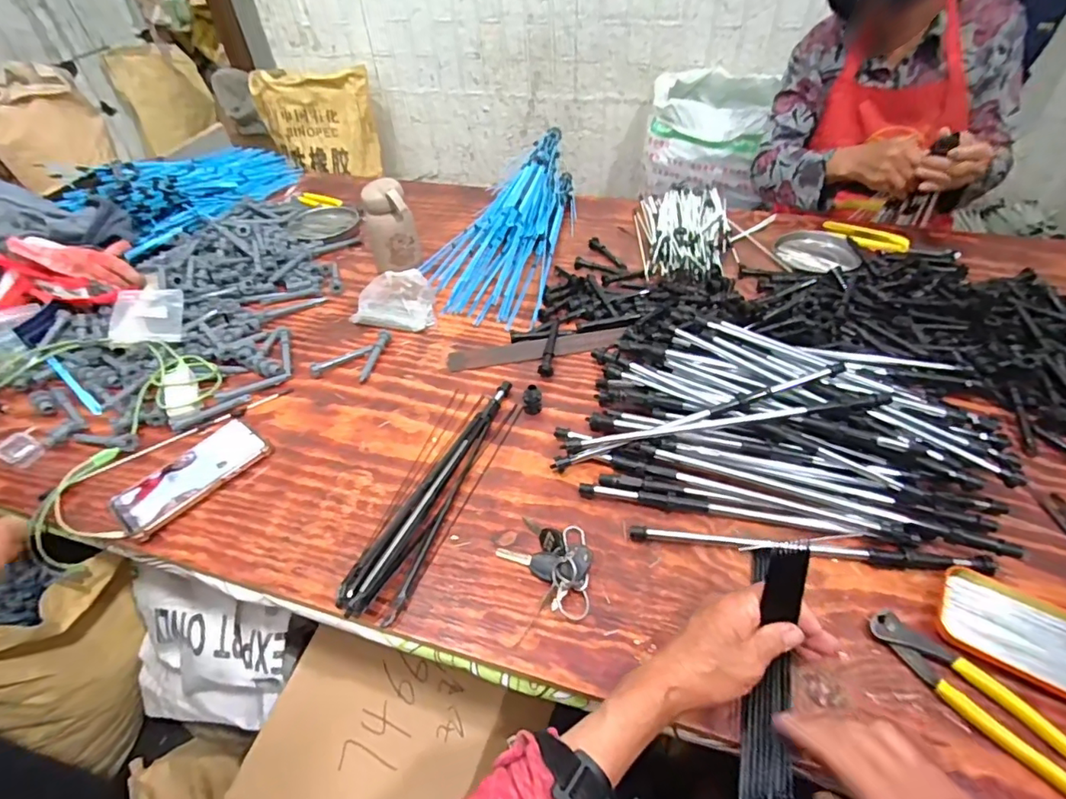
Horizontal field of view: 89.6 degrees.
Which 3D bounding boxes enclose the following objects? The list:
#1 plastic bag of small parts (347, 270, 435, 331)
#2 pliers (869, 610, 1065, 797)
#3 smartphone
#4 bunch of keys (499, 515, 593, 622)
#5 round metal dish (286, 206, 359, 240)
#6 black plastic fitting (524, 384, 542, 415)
[{"bbox_3d":[-0.209,-0.152,0.812,0.127,0.061,0.077,10,49,12],"label":"plastic bag of small parts"},{"bbox_3d":[0.356,0.237,0.429,0.039,0.014,0.164,-31,53,-22],"label":"pliers"},{"bbox_3d":[-0.396,0.087,0.625,0.078,0.016,0.160,30,56,27],"label":"smartphone"},{"bbox_3d":[0.010,0.159,0.525,0.092,0.027,0.093,-2,48,2],"label":"bunch of keys"},{"bbox_3d":[-0.405,-0.346,1.036,0.131,0.027,0.137,-2,48,2],"label":"round metal dish"},{"bbox_3d":[0.000,-0.001,0.670,0.023,0.038,0.018,-9,48,-4],"label":"black plastic fitting"}]

